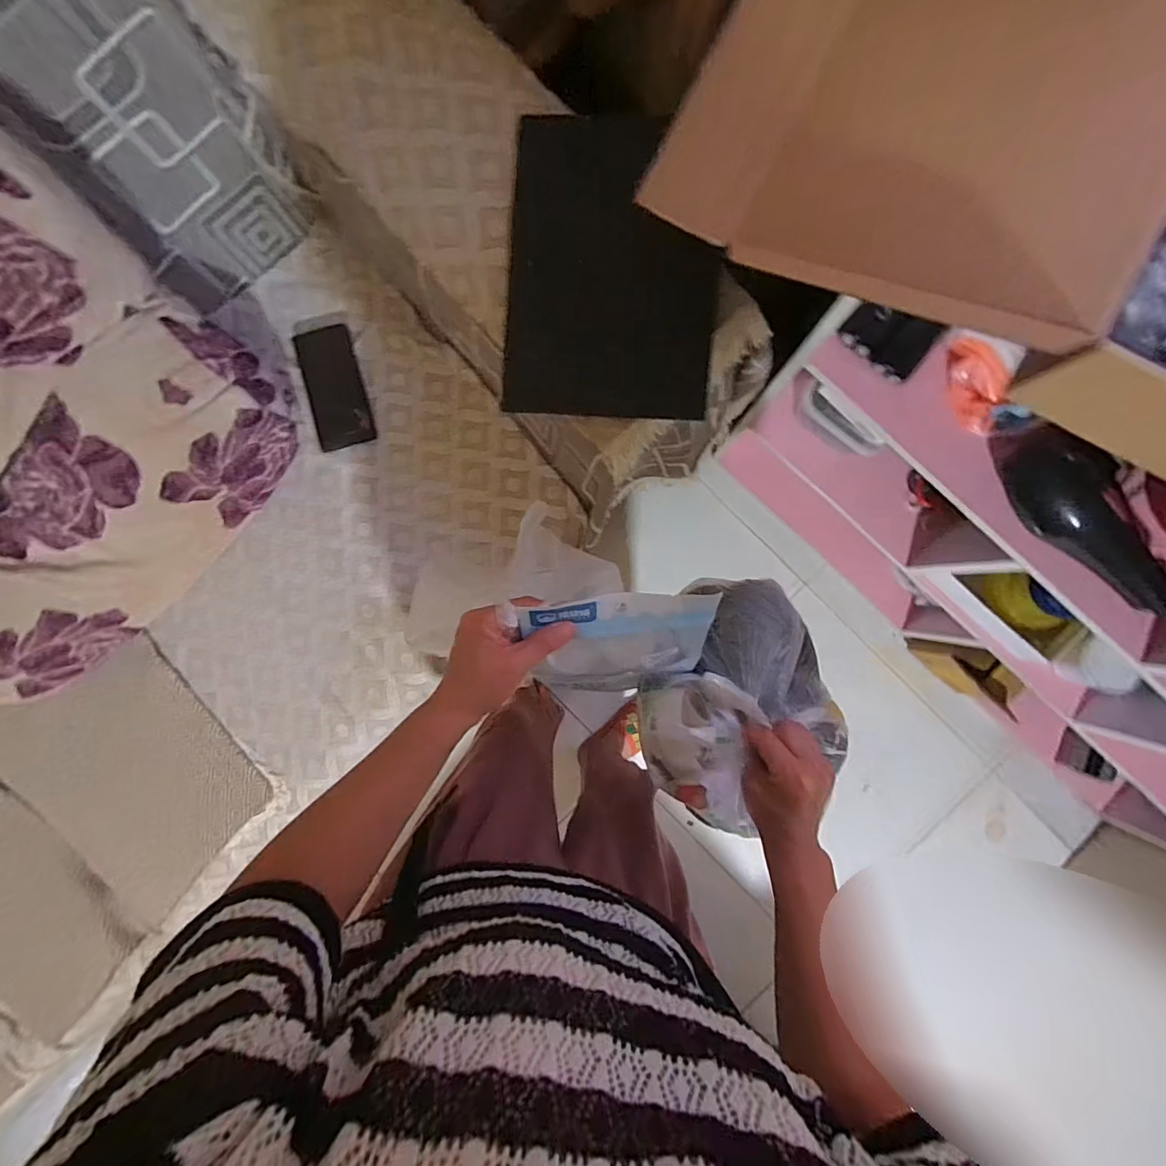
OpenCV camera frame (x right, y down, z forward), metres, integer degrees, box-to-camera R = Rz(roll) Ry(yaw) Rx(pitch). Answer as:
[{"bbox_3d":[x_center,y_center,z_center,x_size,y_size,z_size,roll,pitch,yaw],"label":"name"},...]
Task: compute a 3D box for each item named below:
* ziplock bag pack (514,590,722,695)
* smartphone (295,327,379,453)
[{"bbox_3d":[0.031,0.058,0.427,0.139,0.140,0.016,-3,52,-2],"label":"ziplock bag pack"},{"bbox_3d":[-0.400,-0.313,0.825,0.092,0.004,0.189,-14,91,2],"label":"smartphone"}]

